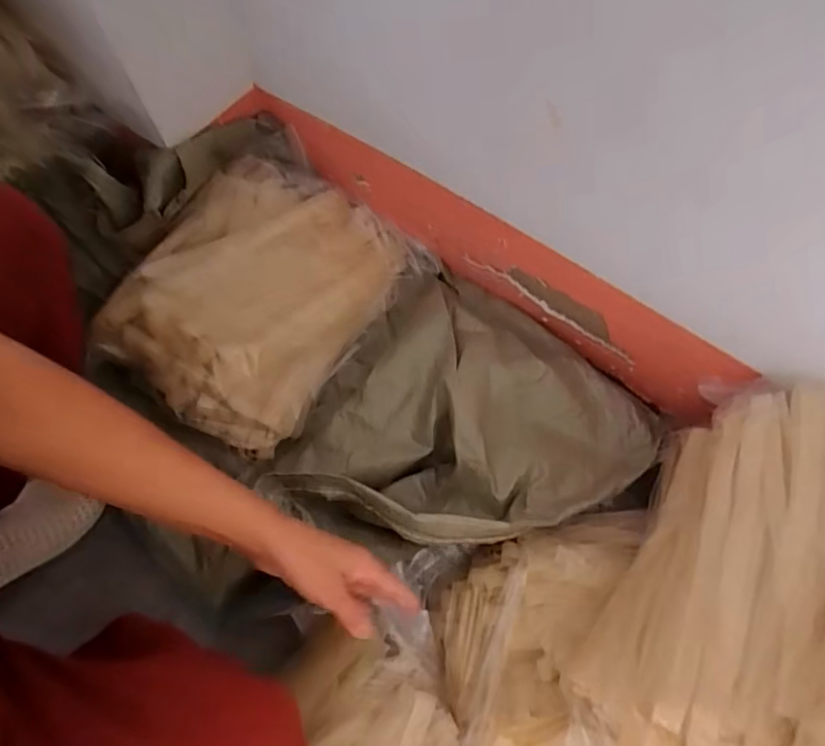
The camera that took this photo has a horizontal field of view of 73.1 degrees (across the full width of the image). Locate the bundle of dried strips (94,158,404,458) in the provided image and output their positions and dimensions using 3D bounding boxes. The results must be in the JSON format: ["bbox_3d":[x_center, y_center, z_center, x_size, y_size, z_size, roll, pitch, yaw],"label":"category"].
[{"bbox_3d":[-0.196,-0.101,0.712,0.266,0.083,0.349,29,71,11],"label":"bundle of dried strips"}]

